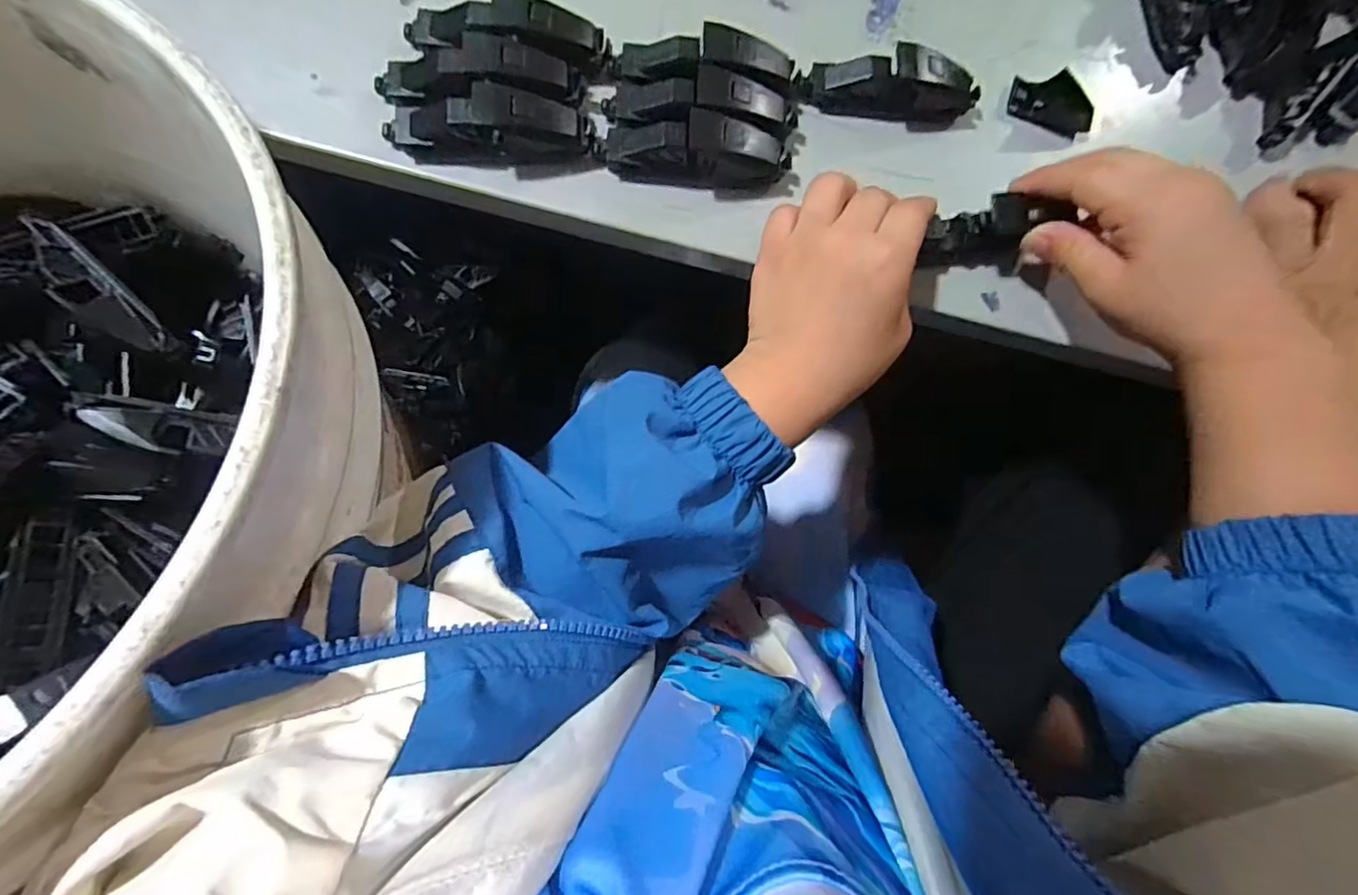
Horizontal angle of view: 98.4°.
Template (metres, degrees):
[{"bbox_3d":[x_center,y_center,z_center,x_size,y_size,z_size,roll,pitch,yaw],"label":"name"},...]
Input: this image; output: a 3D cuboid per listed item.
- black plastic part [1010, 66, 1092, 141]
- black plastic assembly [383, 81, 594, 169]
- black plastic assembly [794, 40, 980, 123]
[{"bbox_3d":[0.177,-0.161,0.276,0.042,0.013,0.023,11,82,-5],"label":"black plastic part"},{"bbox_3d":[-0.075,-0.127,0.233,0.077,0.024,0.021,-6,84,-8],"label":"black plastic assembly"},{"bbox_3d":[0.094,-0.160,0.260,0.083,0.023,0.021,1,83,-7],"label":"black plastic assembly"}]

